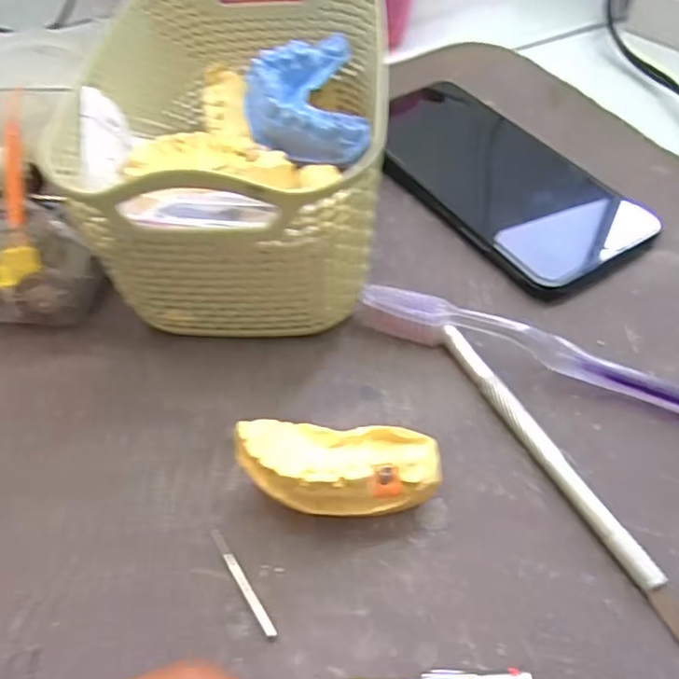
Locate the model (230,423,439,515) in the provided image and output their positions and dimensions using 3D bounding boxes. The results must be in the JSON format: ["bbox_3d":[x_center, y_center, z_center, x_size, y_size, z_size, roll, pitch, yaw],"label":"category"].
[{"bbox_3d":[0.000,0.043,0.205,0.063,0.029,0.029,-2,52,2],"label":"model"}]

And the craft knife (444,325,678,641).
[{"bbox_3d":[0.075,0.044,0.213,0.009,0.009,0.134,-22,54,-13],"label":"craft knife"}]

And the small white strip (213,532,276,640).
[{"bbox_3d":[-0.031,0.077,0.196,0.004,0.004,0.039,-29,56,-18],"label":"small white strip"}]

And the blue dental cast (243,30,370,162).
[{"bbox_3d":[-0.016,-0.112,0.279,0.052,0.023,0.067,-10,52,-4],"label":"blue dental cast"}]

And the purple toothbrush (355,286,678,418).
[{"bbox_3d":[0.095,0.011,0.231,0.186,0.019,0.013,17,55,16],"label":"purple toothbrush"}]

